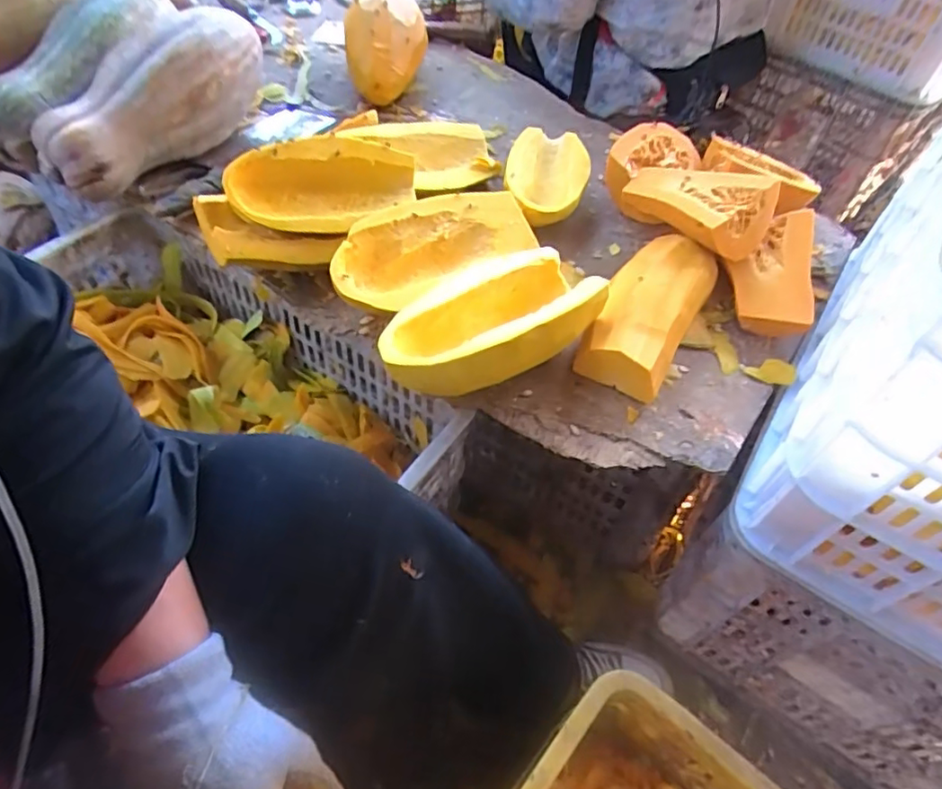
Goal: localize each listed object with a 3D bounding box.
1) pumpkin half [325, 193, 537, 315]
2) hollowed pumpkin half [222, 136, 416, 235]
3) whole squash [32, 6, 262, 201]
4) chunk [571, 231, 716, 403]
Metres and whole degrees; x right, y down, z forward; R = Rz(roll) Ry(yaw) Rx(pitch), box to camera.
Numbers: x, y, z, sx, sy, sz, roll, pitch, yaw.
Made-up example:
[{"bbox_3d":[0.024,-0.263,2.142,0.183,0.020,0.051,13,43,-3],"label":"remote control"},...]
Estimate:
[{"bbox_3d":[-0.036,-0.154,0.628,0.233,0.049,0.116,-24,59,-19],"label":"pumpkin half"},{"bbox_3d":[-0.150,-0.216,0.622,0.193,0.068,0.085,-12,56,-12],"label":"hollowed pumpkin half"},{"bbox_3d":[-0.364,-0.352,0.706,0.112,0.101,0.301,35,72,20],"label":"whole squash"},{"bbox_3d":[0.184,-0.095,0.621,0.099,0.054,0.223,27,57,16],"label":"chunk"}]

